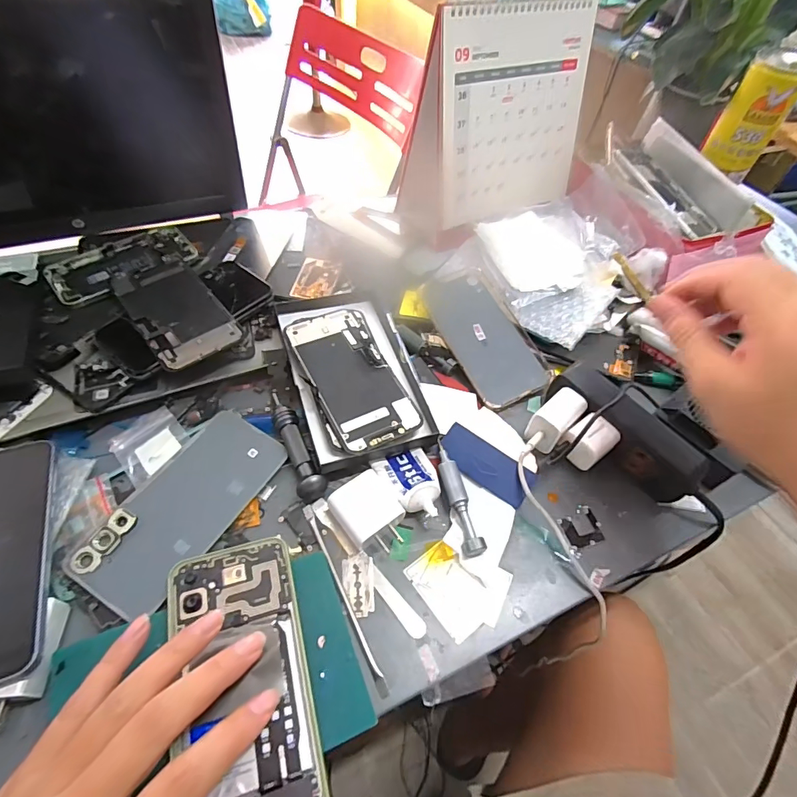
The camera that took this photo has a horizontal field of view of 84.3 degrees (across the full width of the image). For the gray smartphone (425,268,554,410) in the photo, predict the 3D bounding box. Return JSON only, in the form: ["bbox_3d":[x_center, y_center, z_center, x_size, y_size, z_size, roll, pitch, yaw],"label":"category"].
[{"bbox_3d":[0.085,-0.064,0.441,0.073,0.005,0.151,-23,69,-12],"label":"gray smartphone"}]

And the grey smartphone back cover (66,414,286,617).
[{"bbox_3d":[-0.157,0.075,0.325,0.069,0.007,0.151,27,55,14],"label":"grey smartphone back cover"}]

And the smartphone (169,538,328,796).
[{"bbox_3d":[-0.089,0.162,0.252,0.073,0.010,0.155,-12,56,-15],"label":"smartphone"}]

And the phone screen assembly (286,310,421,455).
[{"bbox_3d":[-0.041,-0.022,0.387,0.069,0.004,0.143,-19,61,-20],"label":"phone screen assembly"}]

